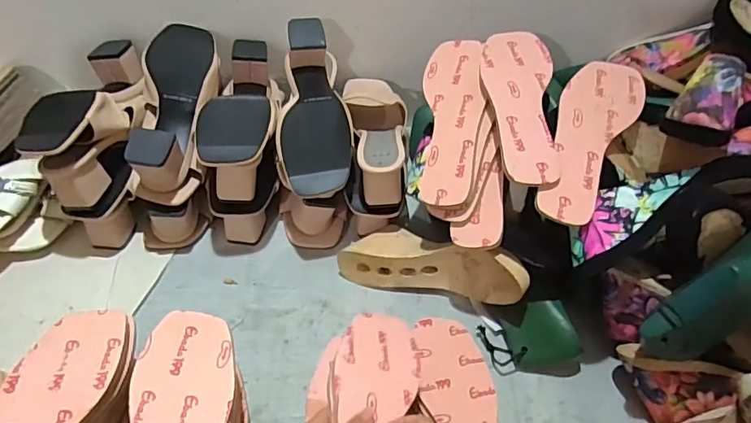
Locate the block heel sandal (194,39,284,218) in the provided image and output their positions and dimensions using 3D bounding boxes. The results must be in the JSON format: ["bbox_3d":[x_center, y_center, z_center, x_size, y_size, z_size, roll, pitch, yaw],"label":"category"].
[{"bbox_3d":[-0.170,-0.120,0.668,0.087,0.100,0.231,-2,51,-4],"label":"block heel sandal"}]

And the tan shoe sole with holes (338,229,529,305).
[{"bbox_3d":[0.071,0.061,0.625,0.230,0.086,0.080,5,48,25],"label":"tan shoe sole with holes"}]

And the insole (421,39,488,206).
[{"bbox_3d":[0.093,-0.114,0.606,0.073,0.009,0.232,-7,60,20],"label":"insole"}]

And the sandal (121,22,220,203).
[{"bbox_3d":[-0.253,-0.135,0.631,0.097,0.079,0.250,2,72,-1],"label":"sandal"}]

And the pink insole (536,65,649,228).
[{"bbox_3d":[0.231,-0.087,0.557,0.079,0.009,0.235,28,65,13],"label":"pink insole"}]

